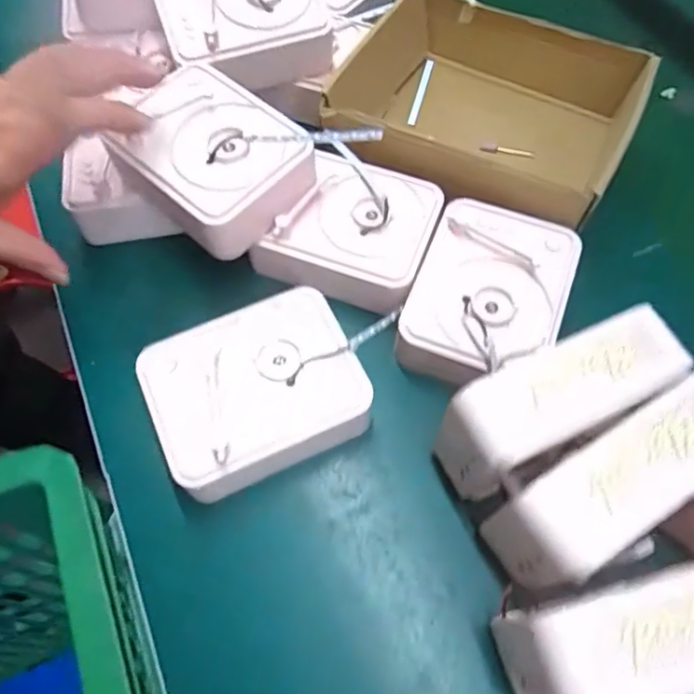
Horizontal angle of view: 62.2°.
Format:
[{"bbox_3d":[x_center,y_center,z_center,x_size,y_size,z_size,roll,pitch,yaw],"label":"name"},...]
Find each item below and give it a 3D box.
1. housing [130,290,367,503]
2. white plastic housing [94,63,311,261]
[{"bbox_3d":[-0.058,0.029,0.364,0.124,0.050,0.096,-19,62,-12],"label":"housing"},{"bbox_3d":[-0.092,-0.127,0.395,0.120,0.051,0.098,37,66,18],"label":"white plastic housing"}]

